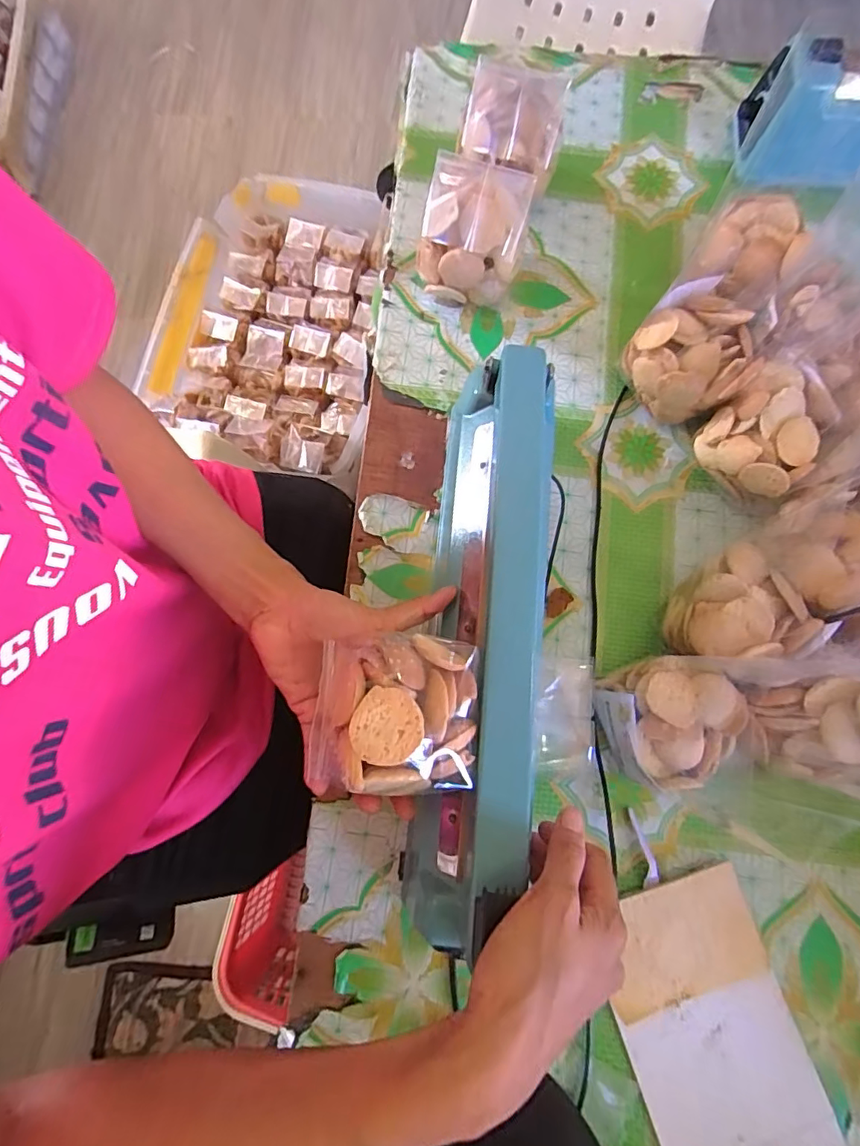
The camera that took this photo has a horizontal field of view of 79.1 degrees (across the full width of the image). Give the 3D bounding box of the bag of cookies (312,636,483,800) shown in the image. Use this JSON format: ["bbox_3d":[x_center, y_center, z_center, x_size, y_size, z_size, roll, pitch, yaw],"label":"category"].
[{"bbox_3d":[-0.019,0.076,0.279,0.087,0.033,0.082,3,79,2],"label":"bag of cookies"}]

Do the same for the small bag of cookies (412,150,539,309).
[{"bbox_3d":[0.036,-0.280,0.441,0.084,0.094,0.061,17,80,4],"label":"small bag of cookies"}]

